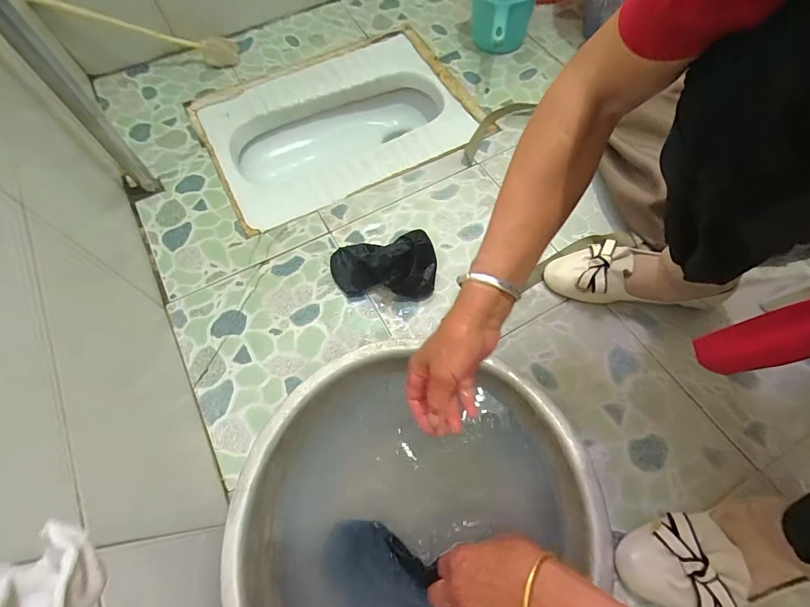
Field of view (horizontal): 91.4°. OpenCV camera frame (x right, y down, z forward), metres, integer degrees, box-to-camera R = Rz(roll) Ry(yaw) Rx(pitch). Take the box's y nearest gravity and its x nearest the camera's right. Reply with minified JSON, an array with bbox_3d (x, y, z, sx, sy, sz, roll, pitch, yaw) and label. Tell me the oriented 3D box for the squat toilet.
[{"bbox_3d":[-0.130,-0.352,0.841,0.501,0.137,0.375,-27,68,-10],"label":"squat toilet"}]

